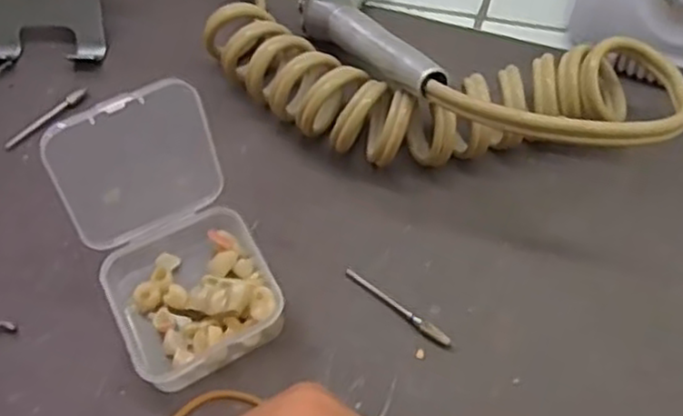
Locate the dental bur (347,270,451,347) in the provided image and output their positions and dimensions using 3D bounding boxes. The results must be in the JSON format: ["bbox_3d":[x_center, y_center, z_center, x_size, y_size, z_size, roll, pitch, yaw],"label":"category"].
[{"bbox_3d":[0.020,0.036,0.267,0.047,0.004,0.004,35,65,24],"label":"dental bur"}]

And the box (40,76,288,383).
[{"bbox_3d":[-0.062,0.007,0.250,0.056,0.074,0.078,-24,57,-11],"label":"box"}]

